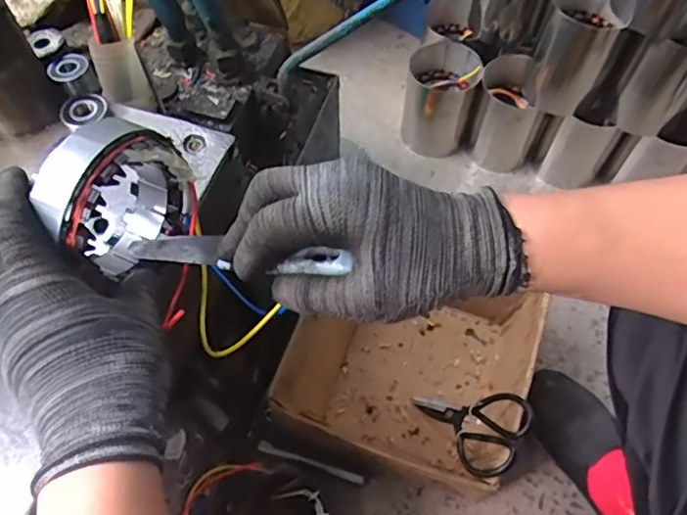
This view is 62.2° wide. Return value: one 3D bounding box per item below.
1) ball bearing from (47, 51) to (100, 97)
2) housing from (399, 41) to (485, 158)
[{"bbox_3d":[-0.236,-0.159,0.498,0.033,0.023,0.032,0,60,0],"label":"ball bearing"},{"bbox_3d":[0.172,-0.282,1.023,0.127,0.153,0.115,18,62,10],"label":"housing"}]

